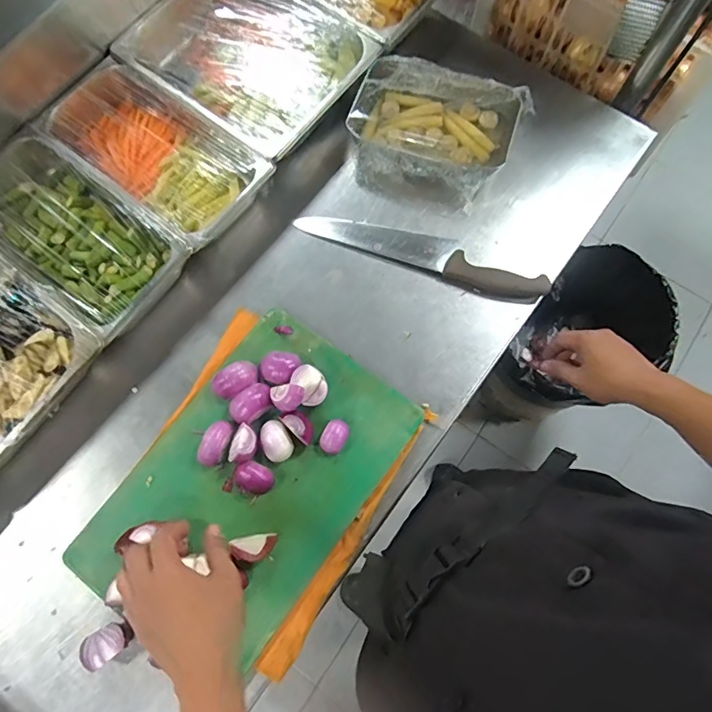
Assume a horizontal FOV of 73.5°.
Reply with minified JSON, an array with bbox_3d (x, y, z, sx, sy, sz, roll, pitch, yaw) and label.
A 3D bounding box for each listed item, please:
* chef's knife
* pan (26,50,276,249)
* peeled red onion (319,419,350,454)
[{"bbox_3d":[0.091,-0.150,0.667,0.351,0.016,0.054,21,75,6],"label":"chef's knife"},{"bbox_3d":[-0.283,-0.285,0.684,0.322,0.073,0.159,38,77,10],"label":"pan"},{"bbox_3d":[-0.026,0.099,0.589,0.031,0.016,0.042,34,76,10],"label":"peeled red onion"}]

